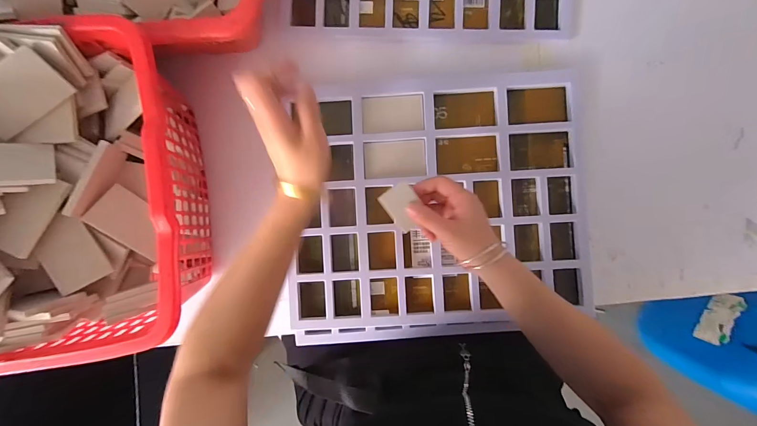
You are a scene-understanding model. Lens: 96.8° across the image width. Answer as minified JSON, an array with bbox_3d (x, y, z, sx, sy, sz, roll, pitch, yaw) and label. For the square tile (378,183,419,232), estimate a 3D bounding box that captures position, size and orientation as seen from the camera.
[{"bbox_3d":[0.031,-0.007,0.399,0.040,0.008,0.055,-37,96,4],"label":"square tile"}]

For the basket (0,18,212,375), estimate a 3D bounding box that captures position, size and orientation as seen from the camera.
[{"bbox_3d":[-0.398,-0.014,0.371,0.361,0.235,0.344,-8,90,1],"label":"basket"}]

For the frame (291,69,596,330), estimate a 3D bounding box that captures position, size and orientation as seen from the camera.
[{"bbox_3d":[0.082,-0.016,0.487,0.410,0.030,0.343,-3,89,4],"label":"frame"}]

